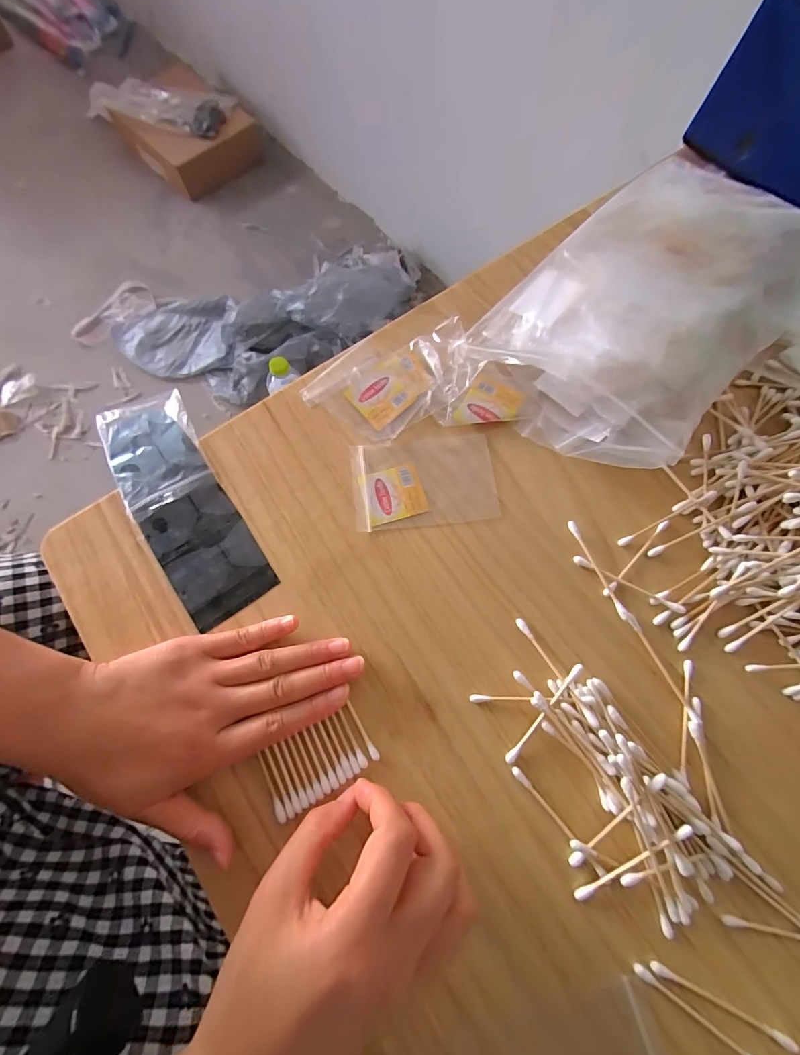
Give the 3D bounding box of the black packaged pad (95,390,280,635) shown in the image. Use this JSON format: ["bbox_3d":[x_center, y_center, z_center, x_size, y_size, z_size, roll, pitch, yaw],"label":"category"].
[{"bbox_3d":[-0.157,-0.020,0.287,0.062,0.005,0.185,-32,77,-8],"label":"black packaged pad"}]

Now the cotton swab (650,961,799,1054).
[{"bbox_3d":[0.165,0.244,0.205,0.074,0.004,0.006,25,76,7],"label":"cotton swab"}]

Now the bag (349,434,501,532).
[{"bbox_3d":[0.017,-0.032,0.290,0.099,0.004,0.065,-6,75,-1],"label":"bag"}]

